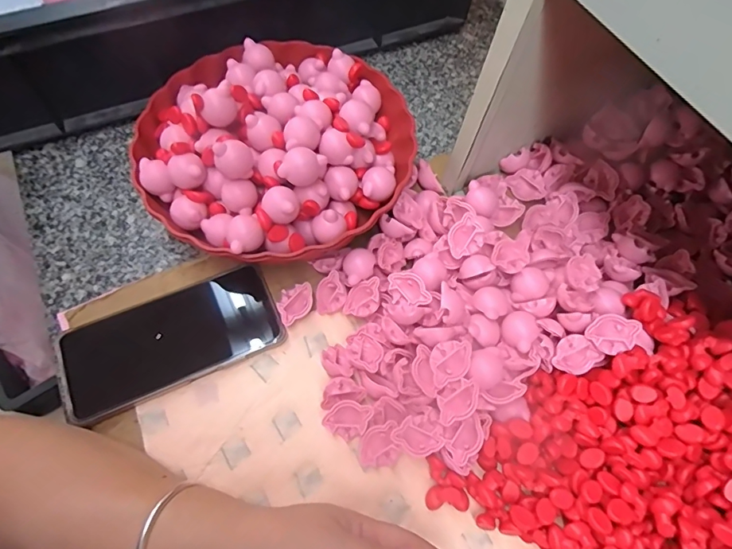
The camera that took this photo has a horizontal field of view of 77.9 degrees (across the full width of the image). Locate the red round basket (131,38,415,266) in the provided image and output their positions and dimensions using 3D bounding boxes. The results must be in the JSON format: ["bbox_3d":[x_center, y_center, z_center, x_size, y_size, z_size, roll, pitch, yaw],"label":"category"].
[{"bbox_3d":[-0.076,-0.120,0.399,0.232,0.087,0.227,1,65,-1],"label":"red round basket"}]

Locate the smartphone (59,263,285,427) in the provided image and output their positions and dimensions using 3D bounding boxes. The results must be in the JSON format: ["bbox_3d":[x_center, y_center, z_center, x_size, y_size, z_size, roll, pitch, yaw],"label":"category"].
[{"bbox_3d":[-0.155,0.051,0.362,0.164,0.014,0.080,-23,68,-12],"label":"smartphone"}]

